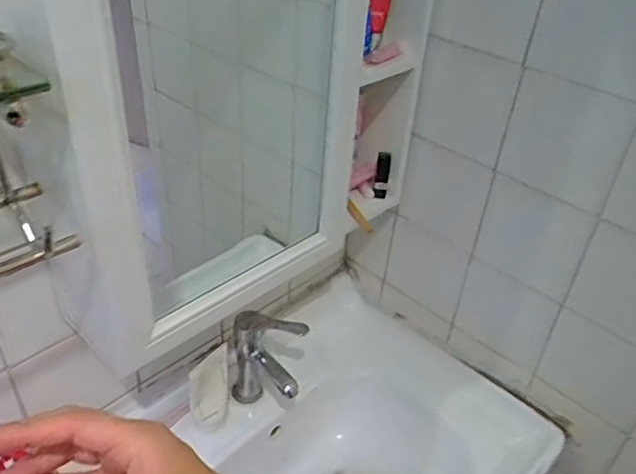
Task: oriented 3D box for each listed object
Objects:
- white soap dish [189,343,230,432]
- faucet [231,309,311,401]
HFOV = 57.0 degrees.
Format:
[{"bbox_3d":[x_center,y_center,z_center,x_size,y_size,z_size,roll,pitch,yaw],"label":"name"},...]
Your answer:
[{"bbox_3d":[-0.161,0.234,0.889,0.020,0.126,0.078,21,36,35],"label":"white soap dish"},{"bbox_3d":[-0.070,0.204,0.915,0.134,0.174,0.065,32,42,32],"label":"faucet"}]

